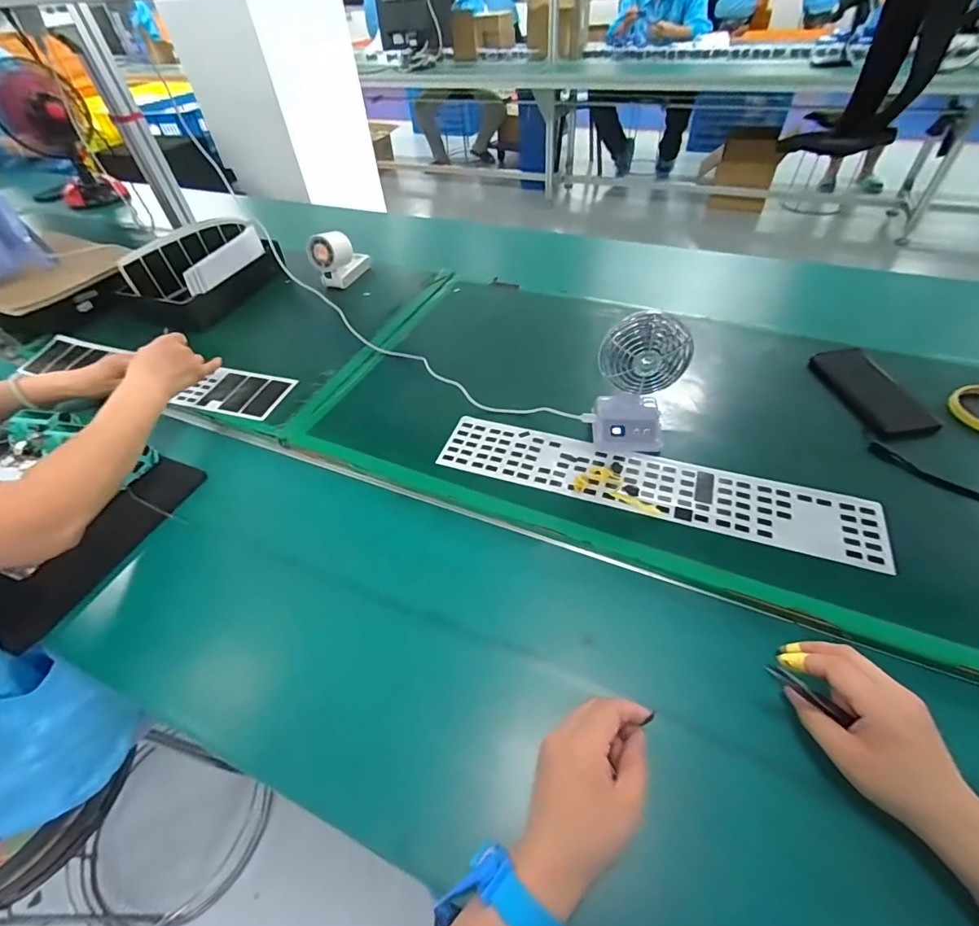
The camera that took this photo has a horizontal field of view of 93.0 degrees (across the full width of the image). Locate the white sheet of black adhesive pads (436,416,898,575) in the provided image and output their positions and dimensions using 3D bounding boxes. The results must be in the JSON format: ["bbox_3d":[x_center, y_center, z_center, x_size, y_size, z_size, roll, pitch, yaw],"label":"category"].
[{"bbox_3d":[0.174,0.020,0.542,0.477,0.011,0.096,14,49,18],"label":"white sheet of black adhesive pads"}]

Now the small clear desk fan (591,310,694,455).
[{"bbox_3d":[0.171,-0.089,0.538,0.093,0.156,0.071,16,51,16],"label":"small clear desk fan"}]

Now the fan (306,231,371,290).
[{"bbox_3d":[-0.291,-0.404,0.900,0.063,0.099,0.113,12,50,13],"label":"fan"}]

